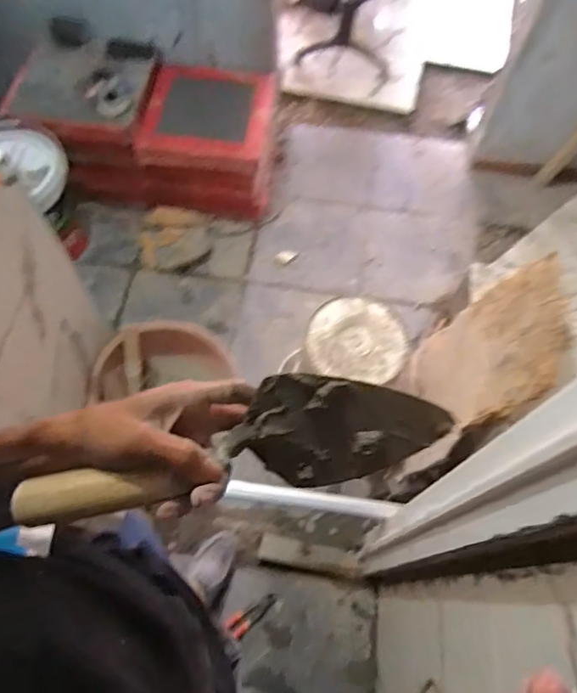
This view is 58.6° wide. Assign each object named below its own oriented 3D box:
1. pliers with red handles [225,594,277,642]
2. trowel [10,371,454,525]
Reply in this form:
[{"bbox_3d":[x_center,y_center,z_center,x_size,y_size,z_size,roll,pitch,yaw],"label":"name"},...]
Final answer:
[{"bbox_3d":[-0.093,0.668,1.295,0.132,0.026,0.052,-40,71,-18],"label":"pliers with red handles"},{"bbox_3d":[-0.039,0.070,0.352,0.275,0.059,0.066,-12,65,-3],"label":"trowel"}]

